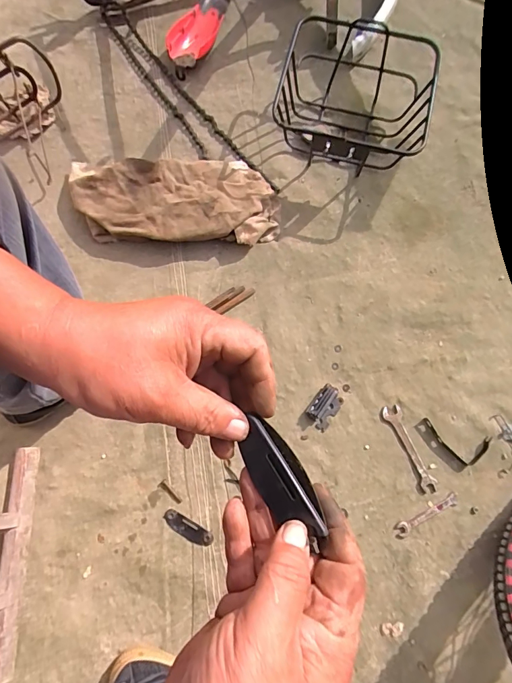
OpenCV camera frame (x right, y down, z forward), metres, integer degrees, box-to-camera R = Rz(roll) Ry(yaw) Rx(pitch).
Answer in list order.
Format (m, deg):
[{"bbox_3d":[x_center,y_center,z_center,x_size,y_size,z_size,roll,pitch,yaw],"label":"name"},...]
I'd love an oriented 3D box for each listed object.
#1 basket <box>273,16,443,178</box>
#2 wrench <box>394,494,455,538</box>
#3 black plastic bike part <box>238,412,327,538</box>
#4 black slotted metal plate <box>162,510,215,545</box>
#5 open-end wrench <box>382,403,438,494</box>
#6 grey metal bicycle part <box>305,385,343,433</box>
[{"bbox_3d":[0.175,-0.438,0.722,0.258,0.129,0.248,11,77,1],"label":"basket"},{"bbox_3d":[0.279,0.282,0.645,0.113,0.004,0.022,-27,79,-8],"label":"wrench"},{"bbox_3d":[0.014,0.080,0.234,0.028,0.015,0.072,-30,71,-8],"label":"black plastic bike part"},{"bbox_3d":[-0.110,0.302,0.637,0.087,0.004,0.025,29,77,5],"label":"black slotted metal plate"},{"bbox_3d":[0.260,0.180,0.668,0.031,0.004,0.152,-22,78,-7],"label":"open-end wrench"},{"bbox_3d":[0.119,0.112,0.674,0.045,0.019,0.073,37,78,7],"label":"grey metal bicycle part"}]

